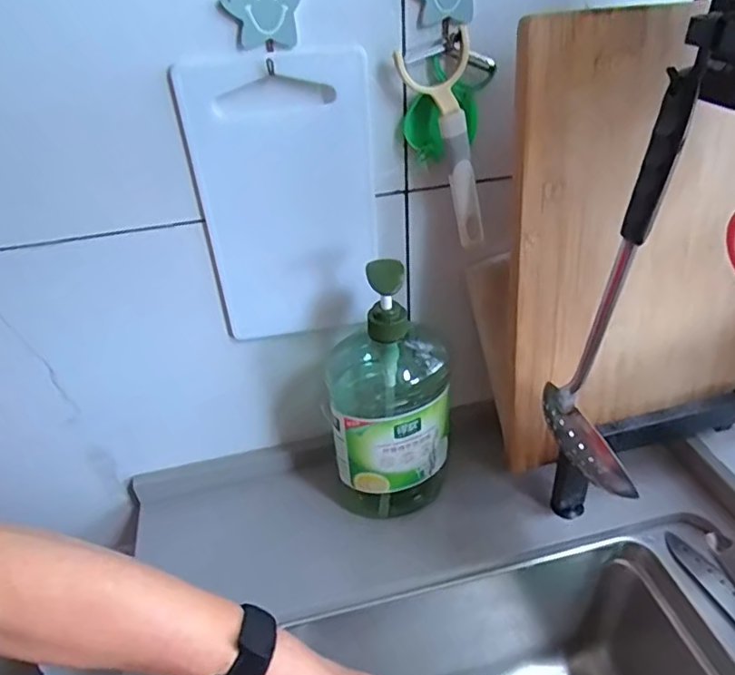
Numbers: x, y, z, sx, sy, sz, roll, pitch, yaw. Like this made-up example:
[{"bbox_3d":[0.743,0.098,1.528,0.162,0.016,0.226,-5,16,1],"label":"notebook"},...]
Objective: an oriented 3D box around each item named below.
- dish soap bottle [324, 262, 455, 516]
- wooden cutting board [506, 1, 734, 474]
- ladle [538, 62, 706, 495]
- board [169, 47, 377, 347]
[{"bbox_3d":[0.021,0.058,0.556,0.112,0.274,0.078,-1,35,5],"label":"dish soap bottle"},{"bbox_3d":[0.264,-0.081,0.513,0.292,0.375,0.020,-12,26,-11],"label":"wooden cutting board"},{"bbox_3d":[0.173,-0.021,0.405,0.071,0.294,0.077,8,37,17],"label":"ladle"},{"bbox_3d":[-0.067,-0.111,0.506,0.150,0.245,0.014,-9,32,-8],"label":"board"}]

